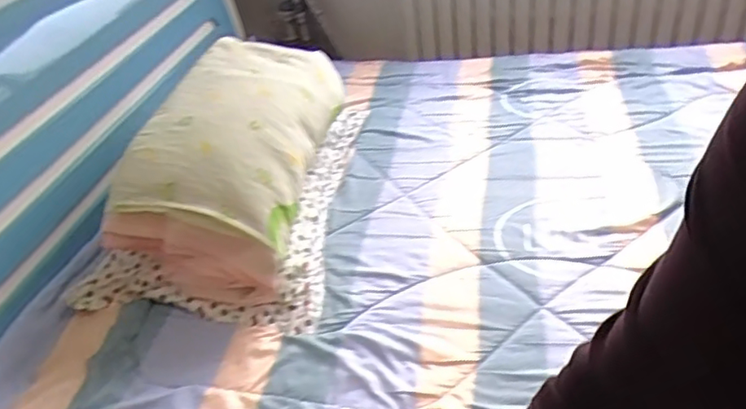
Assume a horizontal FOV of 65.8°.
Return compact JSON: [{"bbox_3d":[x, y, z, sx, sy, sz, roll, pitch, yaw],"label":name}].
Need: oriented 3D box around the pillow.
[{"bbox_3d":[-0.287,-0.125,1.277,0.432,0.297,0.646,-1,38,12],"label":"pillow"}]

